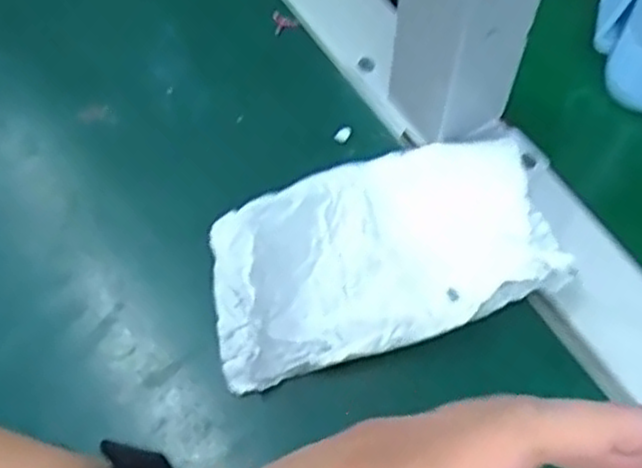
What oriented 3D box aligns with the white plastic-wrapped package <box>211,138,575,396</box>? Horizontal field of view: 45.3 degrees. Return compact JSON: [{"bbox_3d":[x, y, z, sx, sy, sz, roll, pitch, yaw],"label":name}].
[{"bbox_3d":[0.023,0.004,0.311,0.139,0.029,0.079,-16,64,-7],"label":"white plastic-wrapped package"}]

